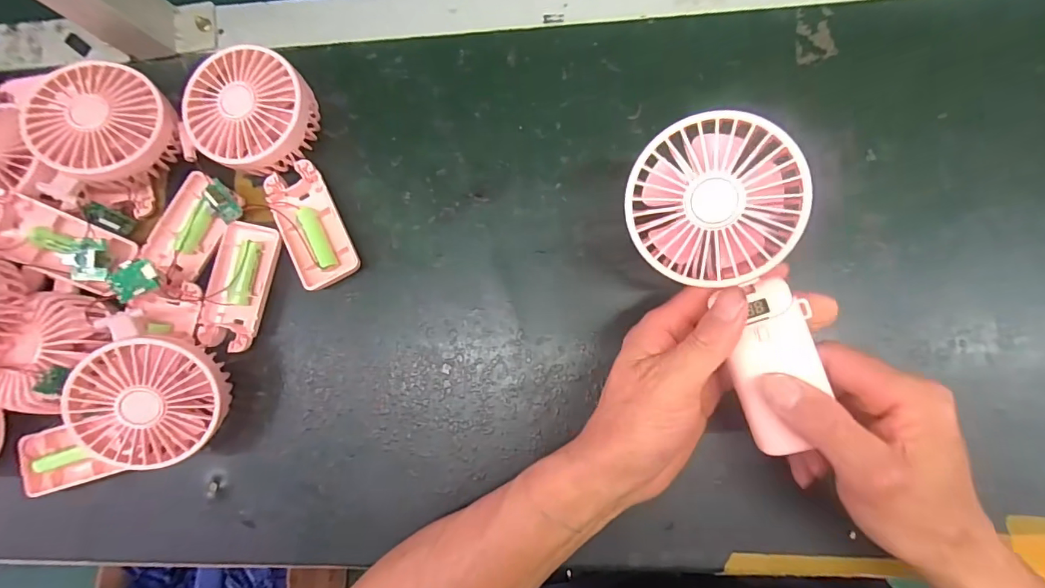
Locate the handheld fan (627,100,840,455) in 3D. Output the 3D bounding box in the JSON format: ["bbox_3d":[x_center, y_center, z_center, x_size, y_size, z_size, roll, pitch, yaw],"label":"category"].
[{"bbox_3d":[0.114,-0.004,0.253,0.079,0.035,0.175,-19,94,3],"label":"handheld fan"}]

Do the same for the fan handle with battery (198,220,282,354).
[{"bbox_3d":[-0.211,-0.007,0.354,0.044,0.015,0.092,12,85,7],"label":"fan handle with battery"}]

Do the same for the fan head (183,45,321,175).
[{"bbox_3d":[-0.198,-0.132,0.353,0.081,0.045,0.082,-1,84,5],"label":"fan head"}]

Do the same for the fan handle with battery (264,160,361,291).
[{"bbox_3d":[-0.158,-0.052,0.360,0.043,0.018,0.092,-26,82,2],"label":"fan handle with battery"}]

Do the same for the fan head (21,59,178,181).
[{"bbox_3d":[-0.306,-0.123,0.347,0.090,0.039,0.090,2,76,-8],"label":"fan head"}]

